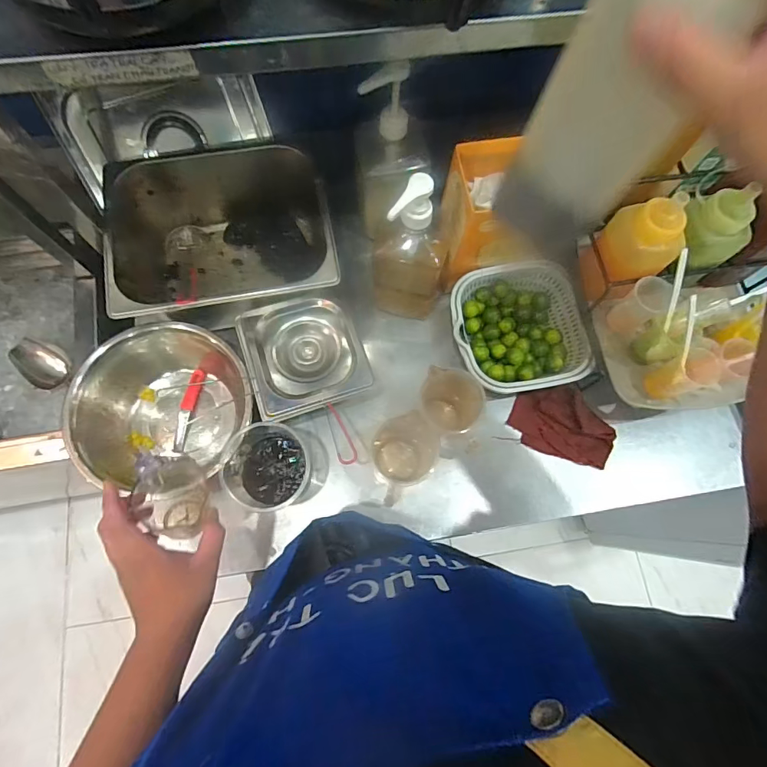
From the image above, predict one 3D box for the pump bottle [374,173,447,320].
[{"bbox_3d":[0.048,-0.210,0.666,0.115,0.251,0.123,4,73,-1],"label":"pump bottle"}]

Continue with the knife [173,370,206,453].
[{"bbox_3d":[-0.315,0.043,0.707,0.020,0.018,0.130,11,73,1],"label":"knife"}]

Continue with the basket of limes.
[{"bbox_3d":[0.212,-0.085,0.723,0.198,0.084,0.197,-7,74,-4],"label":"basket of limes"}]

